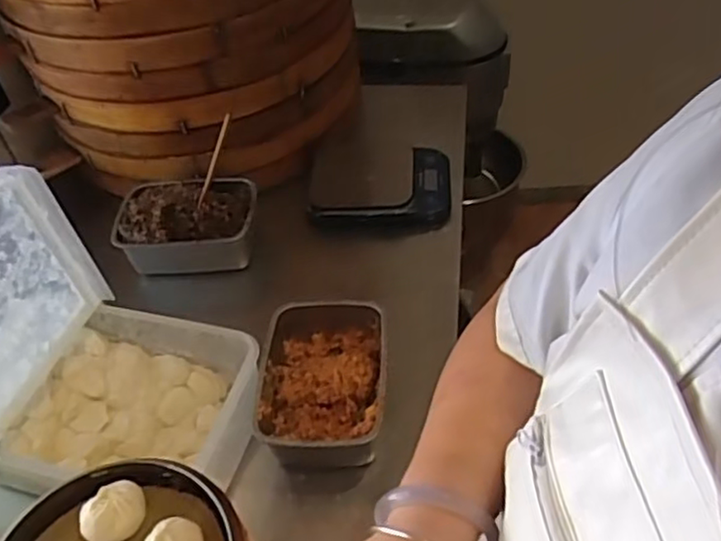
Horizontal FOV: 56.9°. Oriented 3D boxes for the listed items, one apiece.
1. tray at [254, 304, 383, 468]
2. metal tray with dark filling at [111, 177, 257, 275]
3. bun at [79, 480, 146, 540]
[{"bbox_3d":[-0.039,0.121,0.726,0.132,0.074,0.184,-3,47,4],"label":"tray"},{"bbox_3d":[-0.235,-0.065,0.922,0.187,0.069,0.133,-5,47,2],"label":"metal tray with dark filling"},{"bbox_3d":[-0.177,0.174,0.478,0.038,0.021,0.045,28,56,28],"label":"bun"}]

